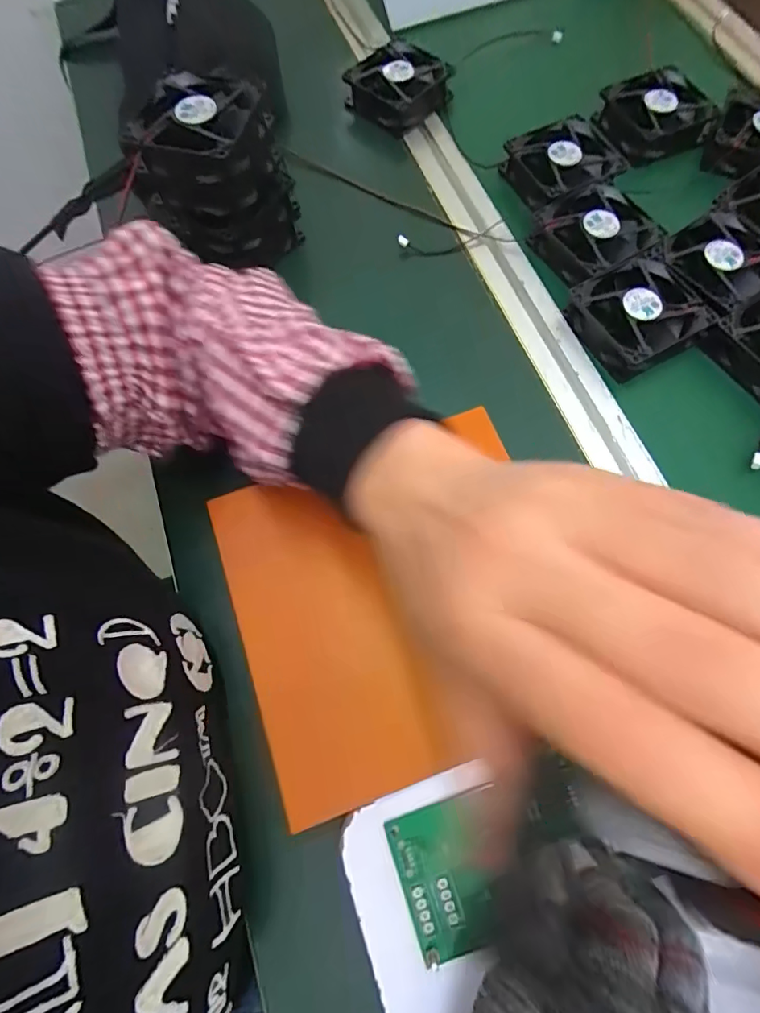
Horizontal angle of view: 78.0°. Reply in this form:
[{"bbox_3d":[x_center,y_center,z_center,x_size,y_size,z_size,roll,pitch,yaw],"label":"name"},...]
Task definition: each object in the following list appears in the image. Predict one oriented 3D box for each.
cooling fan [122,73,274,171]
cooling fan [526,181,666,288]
[{"bbox_3d":[-0.134,-0.276,0.337,0.089,0.023,0.085,12,70,7],"label":"cooling fan"},{"bbox_3d":[0.181,-0.225,0.394,0.095,0.027,0.081,-25,70,-7],"label":"cooling fan"}]

